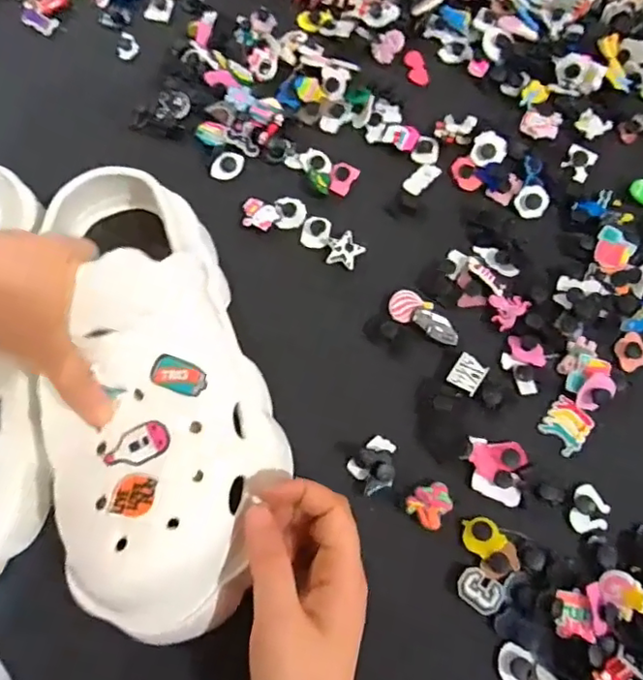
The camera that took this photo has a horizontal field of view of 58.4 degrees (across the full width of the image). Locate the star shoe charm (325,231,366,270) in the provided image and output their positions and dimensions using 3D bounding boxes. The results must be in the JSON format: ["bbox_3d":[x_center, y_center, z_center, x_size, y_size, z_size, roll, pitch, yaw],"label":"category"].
[{"bbox_3d":[0.017,-0.065,0.416,0.026,0.005,0.026,16,73,7],"label":"star shoe charm"}]

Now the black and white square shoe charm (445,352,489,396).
[{"bbox_3d":[0.097,0.022,0.380,0.020,0.004,0.023,33,76,12],"label":"black and white square shoe charm"}]

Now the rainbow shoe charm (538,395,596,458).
[{"bbox_3d":[0.158,0.055,0.371,0.028,0.006,0.030,42,78,14],"label":"rainbow shoe charm"}]

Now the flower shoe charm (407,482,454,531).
[{"bbox_3d":[0.067,0.100,0.353,0.024,0.008,0.027,40,78,13],"label":"flower shoe charm"}]

